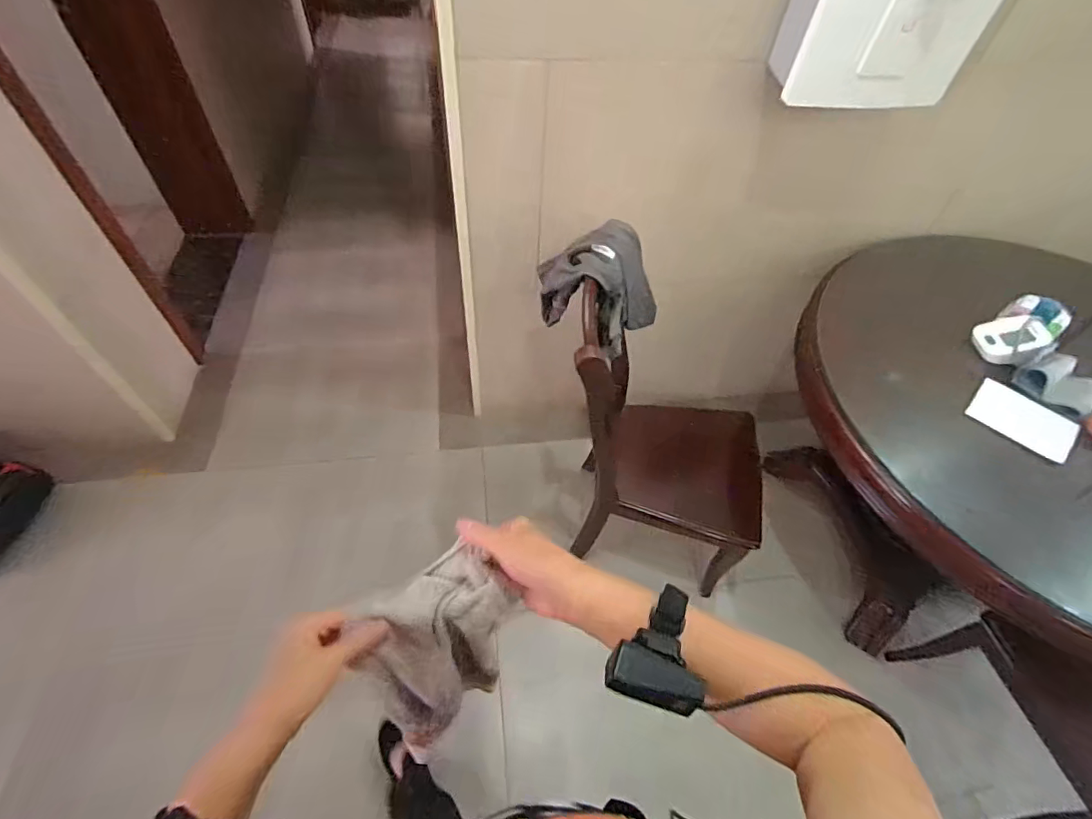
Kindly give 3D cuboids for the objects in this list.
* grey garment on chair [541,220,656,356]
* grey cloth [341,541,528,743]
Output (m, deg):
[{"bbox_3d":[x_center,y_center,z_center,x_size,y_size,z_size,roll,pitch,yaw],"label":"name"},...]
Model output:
[{"bbox_3d":[0.137,-0.281,1.191,0.171,0.297,0.259,36,59,23],"label":"grey garment on chair"},{"bbox_3d":[-0.105,0.244,0.508,0.113,0.249,0.102,19,29,12],"label":"grey cloth"}]

